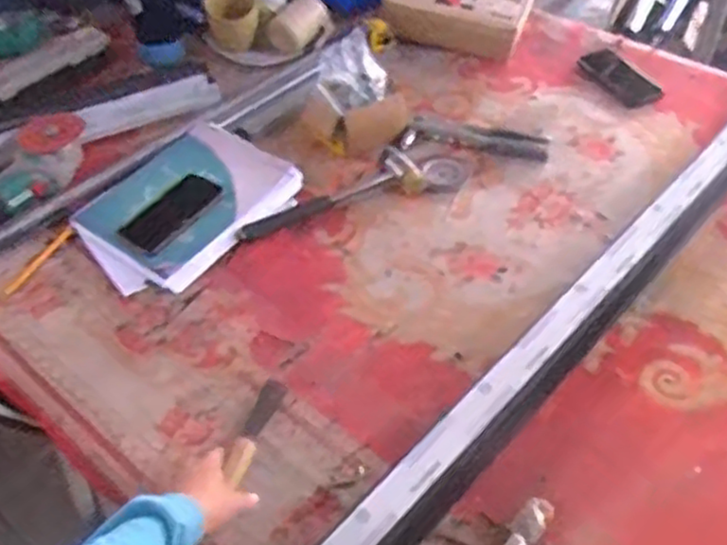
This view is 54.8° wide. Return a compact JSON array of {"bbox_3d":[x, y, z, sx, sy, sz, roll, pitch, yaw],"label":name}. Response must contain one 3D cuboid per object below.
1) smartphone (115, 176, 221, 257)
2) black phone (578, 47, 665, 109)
[{"bbox_3d":[-0.289,-0.093,1.050,0.093,0.011,0.153,26,54,24],"label":"smartphone"},{"bbox_3d":[0.466,-0.357,1.281,0.082,0.008,0.176,-17,50,-12],"label":"black phone"}]

